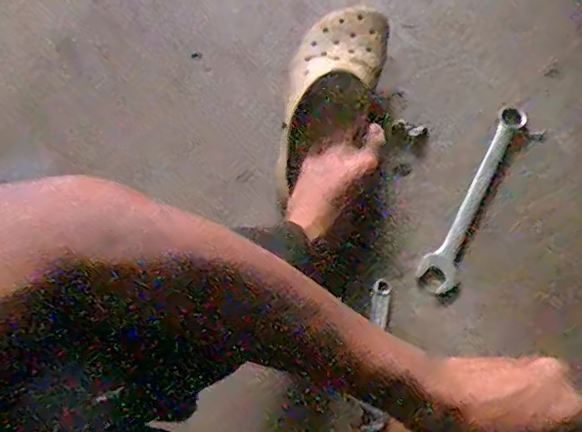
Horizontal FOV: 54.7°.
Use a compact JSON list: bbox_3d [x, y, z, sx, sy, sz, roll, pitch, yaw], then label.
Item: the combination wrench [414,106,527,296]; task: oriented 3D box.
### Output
[{"bbox_3d":[0.211,-0.025,0.646,0.038,0.009,0.256,26,72,12],"label":"combination wrench"}]

